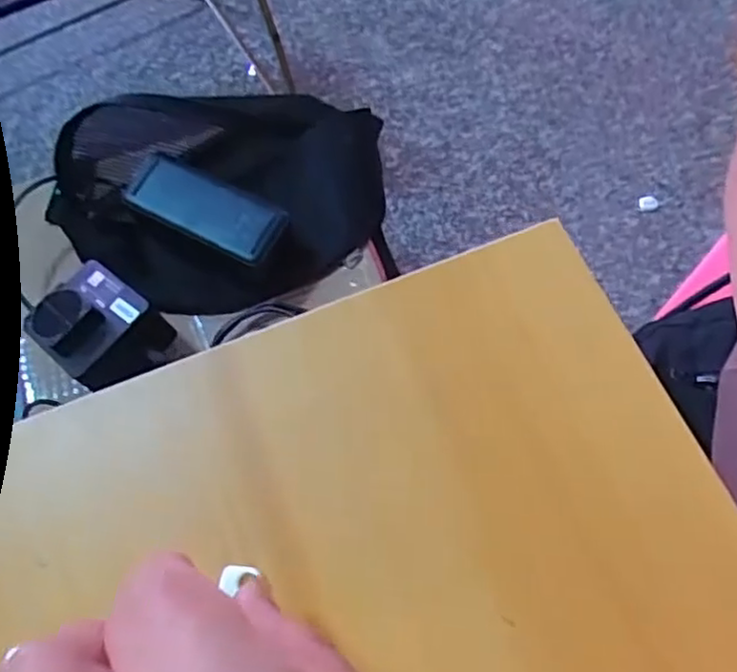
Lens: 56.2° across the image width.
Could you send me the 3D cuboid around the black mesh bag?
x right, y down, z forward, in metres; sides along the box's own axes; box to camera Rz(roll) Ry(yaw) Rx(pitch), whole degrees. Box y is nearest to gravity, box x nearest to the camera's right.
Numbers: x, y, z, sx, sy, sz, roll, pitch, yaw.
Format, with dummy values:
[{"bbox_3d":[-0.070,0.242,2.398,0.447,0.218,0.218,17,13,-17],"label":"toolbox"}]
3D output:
[{"bbox_3d":[-0.122,-0.112,0.569,0.259,0.083,0.168,-20,66,-6],"label":"black mesh bag"}]

